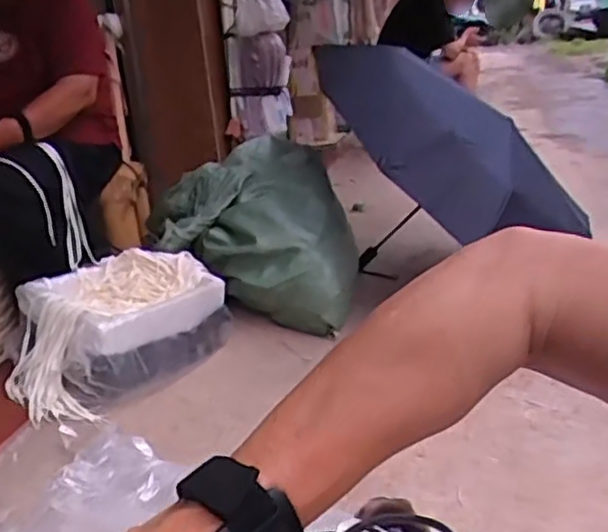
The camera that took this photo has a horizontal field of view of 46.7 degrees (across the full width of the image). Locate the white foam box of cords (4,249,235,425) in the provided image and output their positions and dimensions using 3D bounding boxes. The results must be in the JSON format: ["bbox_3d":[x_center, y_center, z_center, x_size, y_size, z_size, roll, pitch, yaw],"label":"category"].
[{"bbox_3d":[-0.395,0.128,1.481,0.259,0.200,0.449,8,23,34],"label":"white foam box of cords"}]

